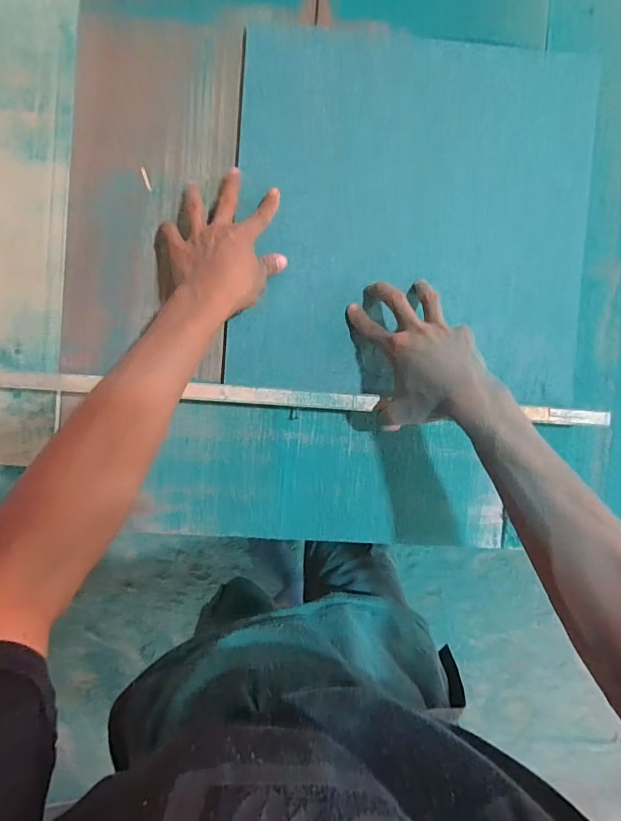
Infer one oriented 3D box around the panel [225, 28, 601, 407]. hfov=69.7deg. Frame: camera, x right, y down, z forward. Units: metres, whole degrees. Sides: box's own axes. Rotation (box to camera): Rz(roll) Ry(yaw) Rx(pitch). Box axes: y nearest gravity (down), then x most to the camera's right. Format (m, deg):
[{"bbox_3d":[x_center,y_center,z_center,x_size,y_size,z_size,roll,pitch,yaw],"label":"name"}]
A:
[{"bbox_3d":[0.119,-0.216,0.503,0.396,0.014,0.393,3,92,-4],"label":"panel"}]

